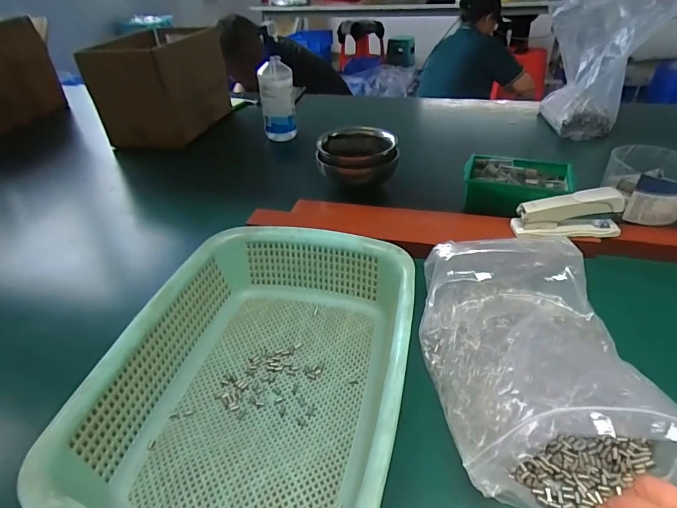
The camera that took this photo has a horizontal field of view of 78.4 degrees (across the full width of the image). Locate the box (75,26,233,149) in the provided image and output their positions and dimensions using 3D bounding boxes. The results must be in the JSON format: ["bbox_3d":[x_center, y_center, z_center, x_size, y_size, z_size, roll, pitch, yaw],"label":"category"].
[{"bbox_3d":[-0.361,-0.335,0.841,0.191,0.175,0.258,2,37,7],"label":"box"}]

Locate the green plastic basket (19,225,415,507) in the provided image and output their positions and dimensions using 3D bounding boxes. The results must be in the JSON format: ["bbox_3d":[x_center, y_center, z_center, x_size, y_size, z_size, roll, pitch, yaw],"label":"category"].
[{"bbox_3d":[-0.058,0.098,0.341,0.221,0.083,0.293,7,37,13],"label":"green plastic basket"}]

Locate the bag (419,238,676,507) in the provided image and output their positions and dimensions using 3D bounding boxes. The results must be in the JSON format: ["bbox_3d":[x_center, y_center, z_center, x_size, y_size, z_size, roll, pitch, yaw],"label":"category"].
[{"bbox_3d":[0.169,0.081,0.355,0.171,0.074,0.225,-4,36,-2],"label":"bag"}]

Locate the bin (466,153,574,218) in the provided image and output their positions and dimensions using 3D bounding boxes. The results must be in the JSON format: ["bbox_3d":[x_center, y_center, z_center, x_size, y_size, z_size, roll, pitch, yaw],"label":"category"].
[{"bbox_3d":[0.267,-0.103,0.624,0.149,0.052,0.109,7,37,12],"label":"bin"}]

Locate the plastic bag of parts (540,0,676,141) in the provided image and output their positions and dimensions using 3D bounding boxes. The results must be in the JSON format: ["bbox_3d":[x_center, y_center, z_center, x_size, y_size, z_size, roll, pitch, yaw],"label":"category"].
[{"bbox_3d":[0.530,-0.383,0.837,0.196,0.229,0.224,5,37,11],"label":"plastic bag of parts"}]

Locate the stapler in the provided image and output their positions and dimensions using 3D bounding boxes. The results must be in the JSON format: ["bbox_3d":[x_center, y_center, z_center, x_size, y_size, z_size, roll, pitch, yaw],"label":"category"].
[{"bbox_3d":[0.279,-0.049,0.498,0.121,0.054,0.026,0,36,3],"label":"stapler"}]

